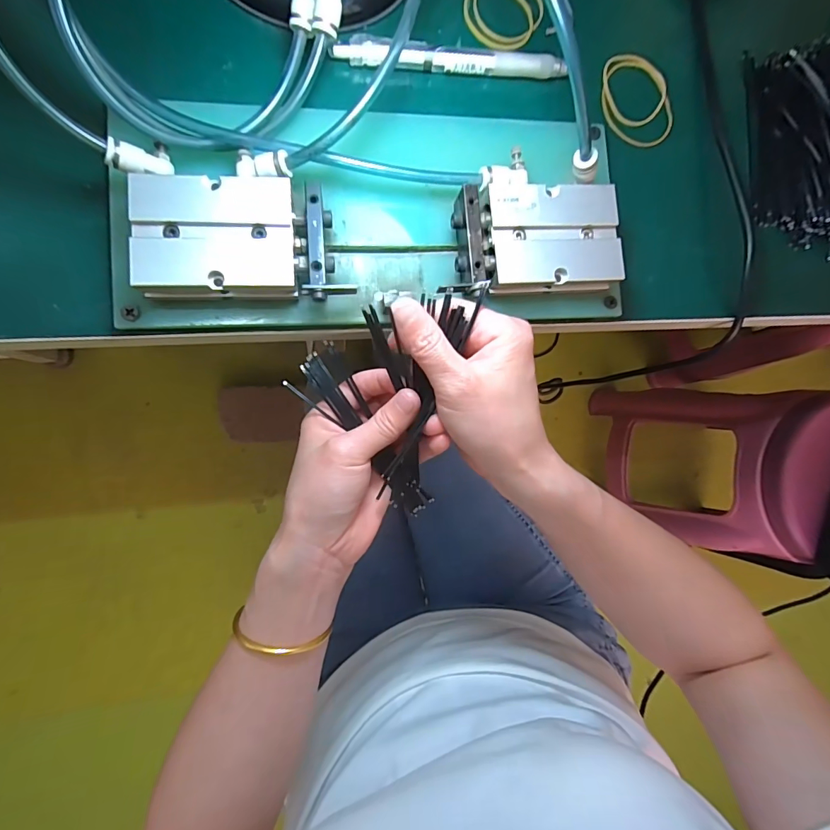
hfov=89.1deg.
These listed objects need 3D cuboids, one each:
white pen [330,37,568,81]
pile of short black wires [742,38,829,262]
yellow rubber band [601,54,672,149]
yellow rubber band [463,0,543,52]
[{"bbox_3d":[0.023,-0.209,0.251,0.138,0.011,0.011,-3,89,-10],"label":"white pen"},{"bbox_3d":[0.281,-0.181,0.285,0.099,0.032,0.138,-1,89,-10],"label":"pile of short black wires"},{"bbox_3d":[0.145,-0.205,0.274,0.048,0.004,0.060,-7,90,-10],"label":"yellow rubber band"},{"bbox_3d":[0.054,-0.252,0.261,0.047,0.004,0.050,0,88,-9],"label":"yellow rubber band"}]

